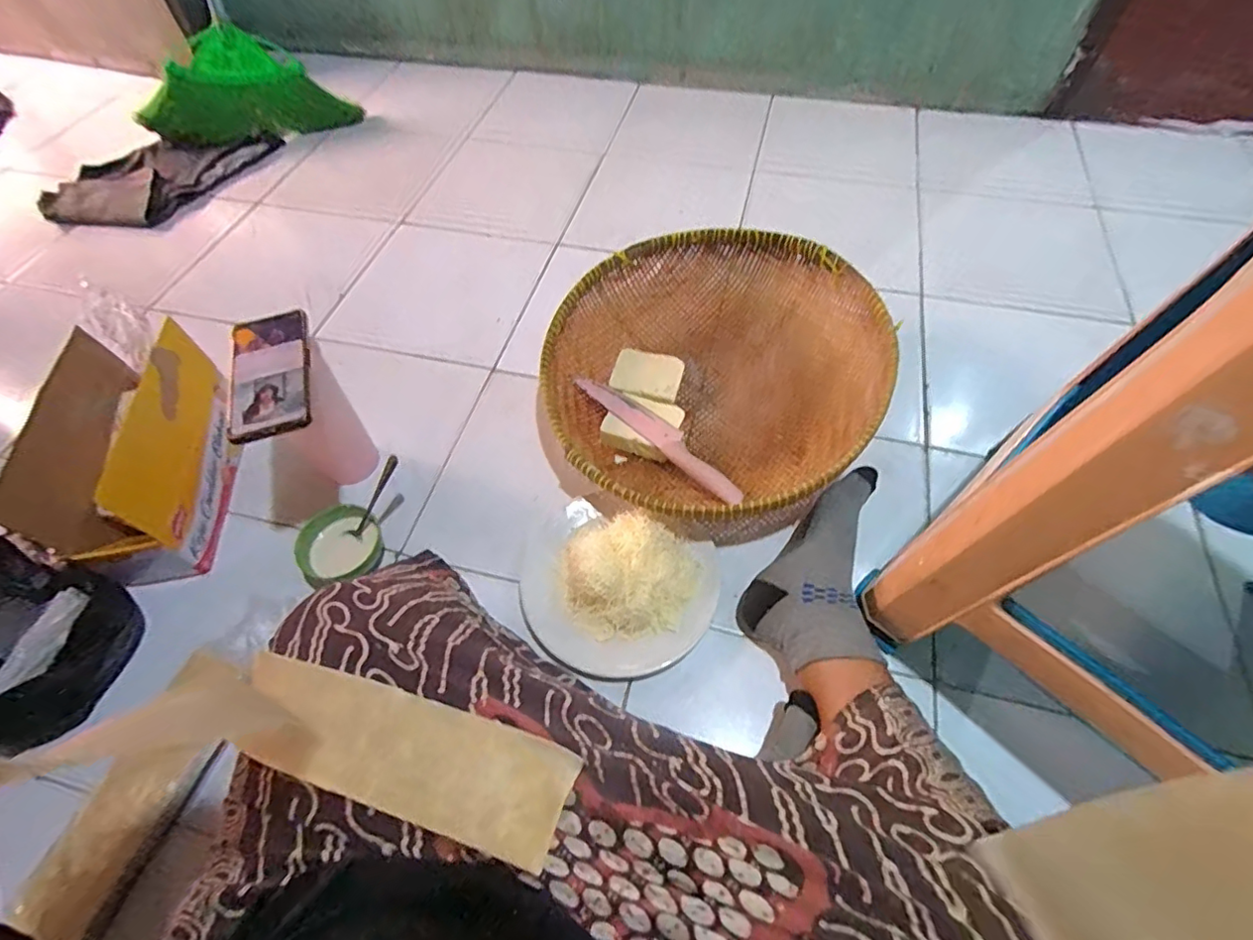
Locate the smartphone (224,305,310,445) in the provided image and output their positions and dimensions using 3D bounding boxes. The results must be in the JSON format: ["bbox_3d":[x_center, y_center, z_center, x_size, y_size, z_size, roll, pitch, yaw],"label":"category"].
[{"bbox_3d":[-0.366,-0.101,0.584,0.079,0.016,0.159,-17,59,-9],"label":"smartphone"}]

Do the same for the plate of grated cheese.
[{"bbox_3d":[-0.012,0.120,0.634,0.224,0.064,0.185,17,60,12],"label":"plate of grated cheese"}]

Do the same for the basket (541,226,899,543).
[{"bbox_3d":[0.115,-0.127,0.747,0.418,0.121,0.420,-1,58,1],"label":"basket"}]

